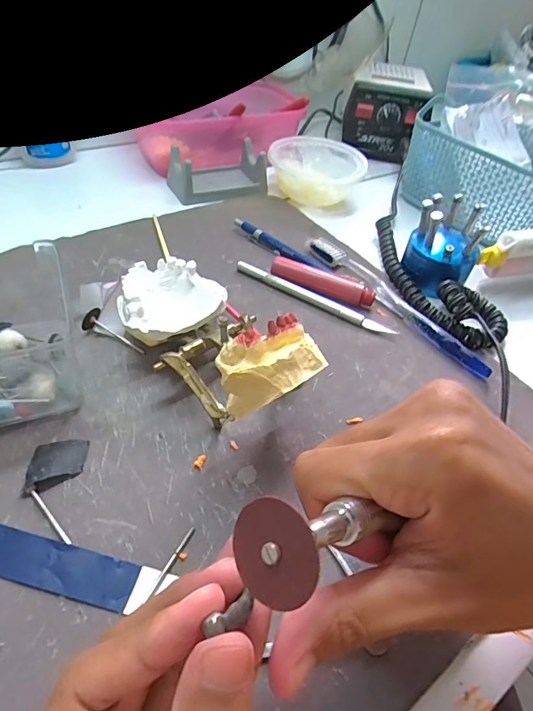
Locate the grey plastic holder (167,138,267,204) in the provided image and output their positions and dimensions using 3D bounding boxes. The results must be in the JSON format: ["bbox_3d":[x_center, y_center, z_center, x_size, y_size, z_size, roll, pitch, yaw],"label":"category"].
[{"bbox_3d":[-0.056,-0.202,0.474,0.101,0.038,0.070,-18,52,-22],"label":"grey plastic holder"}]

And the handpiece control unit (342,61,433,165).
[{"bbox_3d":[0.154,-0.318,0.578,0.091,0.082,0.105,15,46,6],"label":"handpiece control unit"}]

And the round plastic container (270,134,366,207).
[{"bbox_3d":[0.053,-0.200,0.487,0.100,0.043,0.100,4,47,-4],"label":"round plastic container"}]

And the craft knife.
[{"bbox_3d":[0.036,-0.046,0.356,0.138,0.008,0.012,25,49,15],"label":"craft knife"}]

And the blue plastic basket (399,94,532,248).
[{"bbox_3d":[0.239,-0.196,0.472,0.122,0.071,0.168,-23,54,-26],"label":"blue plastic basket"}]

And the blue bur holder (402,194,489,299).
[{"bbox_3d":[0.157,-0.097,0.373,0.056,0.070,0.055,4,47,-4],"label":"blue bur holder"}]

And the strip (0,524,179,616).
[{"bbox_3d":[-0.094,0.097,0.205,0.096,0.004,0.021,14,47,5],"label":"strip"}]

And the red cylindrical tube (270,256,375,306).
[{"bbox_3d":[0.046,-0.061,0.363,0.086,0.018,0.015,21,48,12],"label":"red cylindrical tube"}]

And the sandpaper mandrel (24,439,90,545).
[{"bbox_3d":[-0.110,0.067,0.229,0.027,0.007,0.056,-3,48,-10],"label":"sandpaper mandrel"}]

